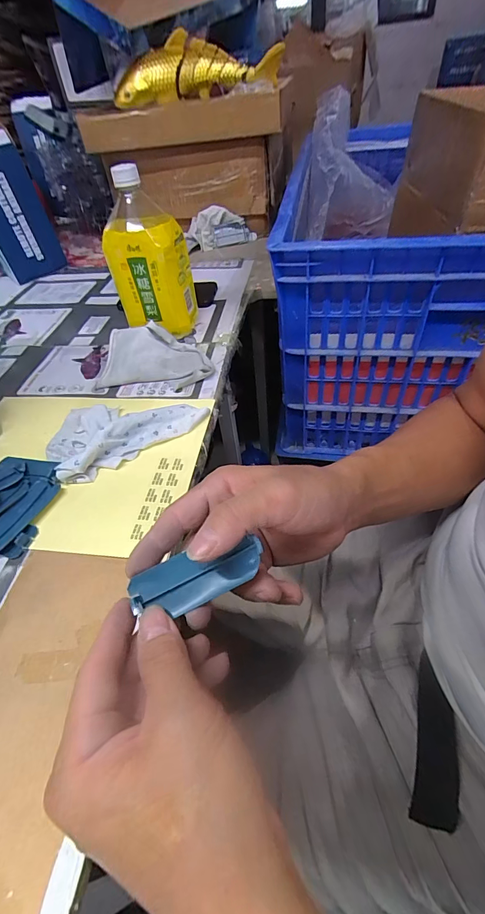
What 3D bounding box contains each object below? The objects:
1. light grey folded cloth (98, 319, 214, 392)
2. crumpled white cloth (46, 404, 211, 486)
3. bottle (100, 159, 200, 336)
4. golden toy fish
[{"bbox_3d":[-0.111,-0.133,0.484,0.149,0.042,0.091,4,48,10],"label":"light grey folded cloth"},{"bbox_3d":[-0.136,-0.041,0.415,0.161,0.025,0.110,-29,51,-19],"label":"crumpled white cloth"},{"bbox_3d":[-0.122,-0.253,0.501,0.090,0.184,0.078,13,50,18],"label":"bottle"},{"bbox_3d":[-0.081,-0.695,0.666,0.306,0.072,0.063,-12,47,-5],"label":"golden toy fish"}]

